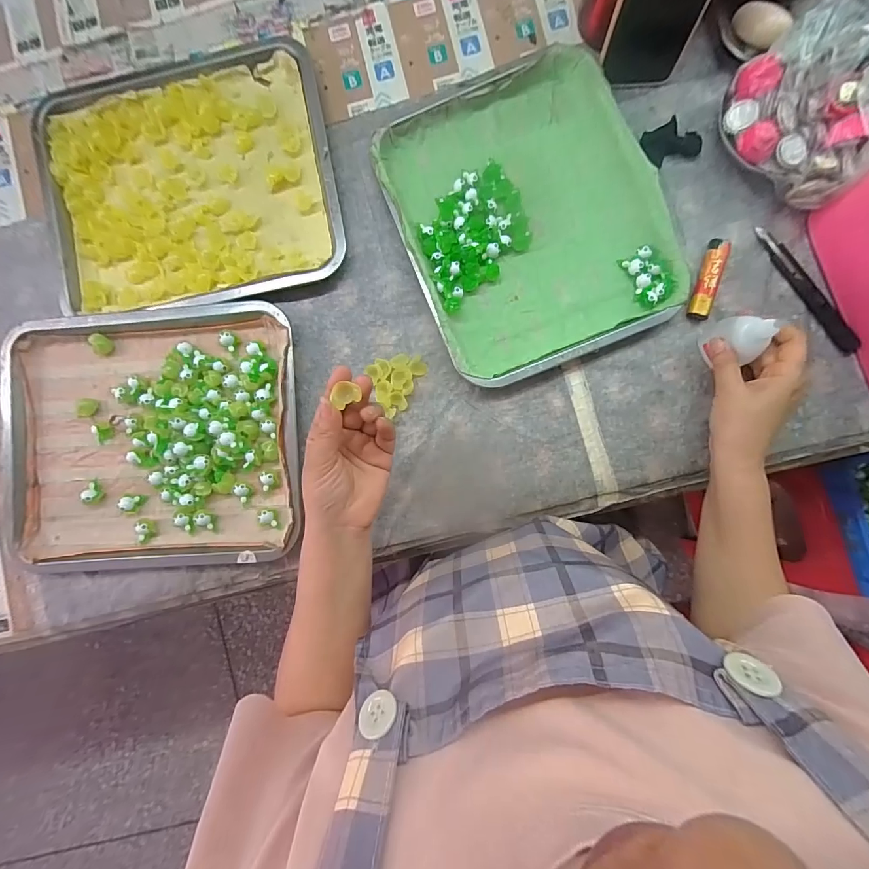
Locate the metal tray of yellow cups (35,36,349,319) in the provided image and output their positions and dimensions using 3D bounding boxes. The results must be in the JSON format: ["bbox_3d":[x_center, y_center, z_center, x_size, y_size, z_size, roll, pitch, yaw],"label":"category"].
[{"bbox_3d":[-0.262,-0.273,0.431,0.307,0.019,0.254,-8,88,3],"label":"metal tray of yellow cups"}]

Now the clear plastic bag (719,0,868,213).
[{"bbox_3d":[0.355,-0.303,0.367,0.139,0.081,0.144,-43,87,1],"label":"clear plastic bag"}]

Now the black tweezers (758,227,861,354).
[{"bbox_3d":[0.369,-0.144,0.397,0.021,0.011,0.148,-33,87,2],"label":"black tweezers"}]

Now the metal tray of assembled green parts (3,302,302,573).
[{"bbox_3d":[-0.294,0.006,0.418,0.308,0.026,0.260,-4,88,3],"label":"metal tray of assembled green parts"}]

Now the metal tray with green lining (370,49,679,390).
[{"bbox_3d":[0.093,-0.217,0.408,0.241,0.022,0.294,-22,87,2],"label":"metal tray with green lining"}]

